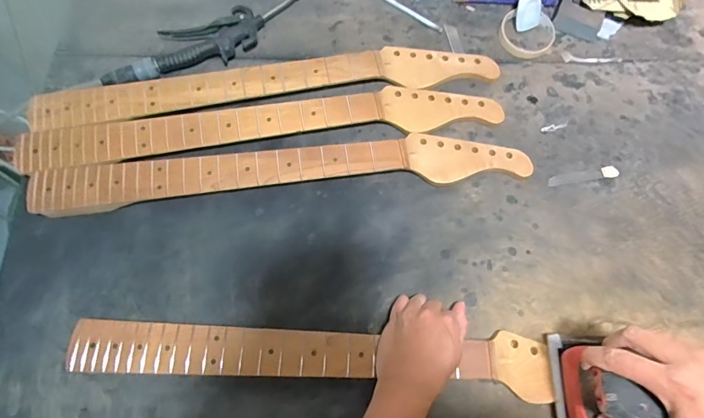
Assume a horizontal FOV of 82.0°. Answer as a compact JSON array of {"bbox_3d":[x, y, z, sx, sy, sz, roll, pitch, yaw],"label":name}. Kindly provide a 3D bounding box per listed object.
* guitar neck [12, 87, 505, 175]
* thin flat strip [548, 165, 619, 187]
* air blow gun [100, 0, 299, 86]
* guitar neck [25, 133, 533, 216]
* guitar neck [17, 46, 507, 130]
[{"bbox_3d":[-0.111,-0.116,0.565,0.643,0.028,0.064,-8,73,-5],"label":"guitar neck"},{"bbox_3d":[0.330,-0.047,0.578,0.100,0.006,0.017,-7,73,-4],"label":"thin flat strip"},{"bbox_3d":[-0.209,-0.255,0.602,0.311,0.031,0.088,-22,75,-9],"label":"air blow gun"},{"bbox_3d":[-0.082,-0.051,0.545,0.643,0.029,0.065,-5,73,-4],"label":"guitar neck"},{"bbox_3d":[-0.110,-0.181,0.585,0.637,0.028,0.064,-9,74,-5],"label":"guitar neck"}]

